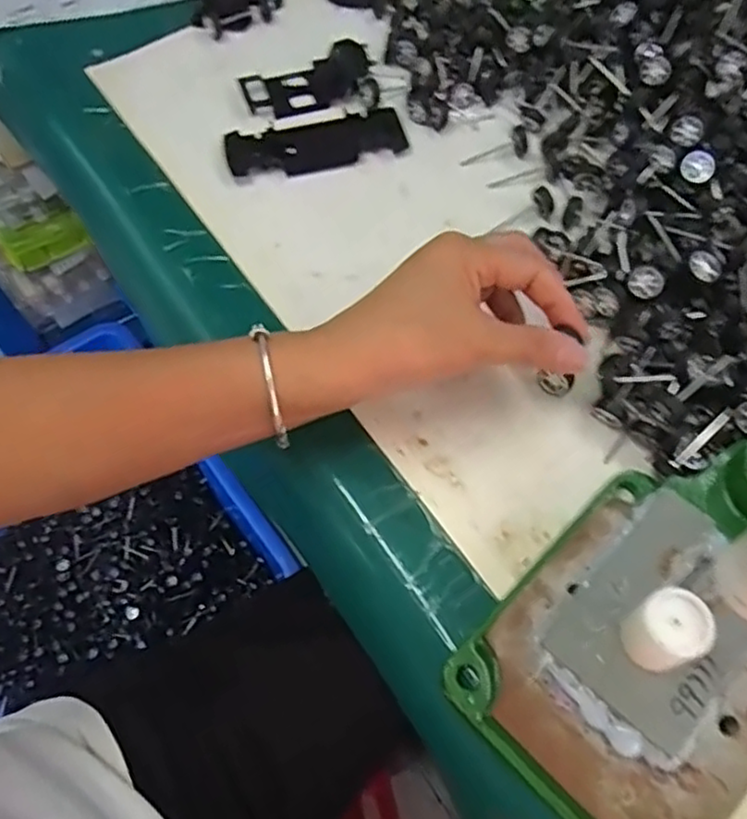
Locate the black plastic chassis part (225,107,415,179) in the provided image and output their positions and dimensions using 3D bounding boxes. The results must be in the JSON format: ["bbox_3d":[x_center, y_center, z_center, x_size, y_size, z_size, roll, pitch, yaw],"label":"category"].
[{"bbox_3d":[-0.039,-0.185,0.482,0.122,0.015,0.046,-15,62,-4],"label":"black plastic chassis part"}]

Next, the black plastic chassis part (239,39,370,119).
[{"bbox_3d":[-0.048,-0.242,0.508,0.092,0.013,0.051,-21,63,-8],"label":"black plastic chassis part"}]

